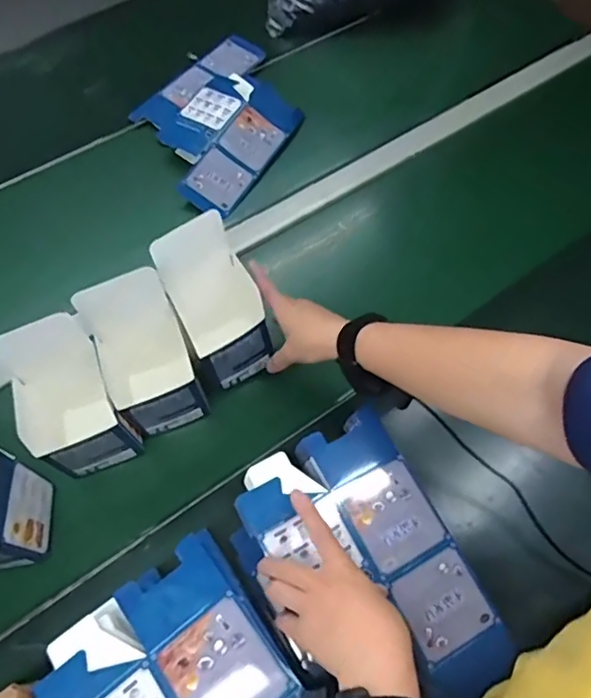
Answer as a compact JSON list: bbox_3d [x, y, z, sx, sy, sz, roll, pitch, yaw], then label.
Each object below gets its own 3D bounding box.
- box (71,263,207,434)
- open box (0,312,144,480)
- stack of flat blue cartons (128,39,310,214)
[{"bbox_3d":[-0.163,0.019,0.559,0.099,0.185,0.104,-21,67,-9],"label":"box"},{"bbox_3d":[-0.234,0.051,0.543,0.110,0.135,0.121,-24,67,-11],"label":"open box"},{"bbox_3d":[-0.117,-0.361,0.817,0.222,0.046,0.296,33,69,14],"label":"stack of flat blue cartons"}]

